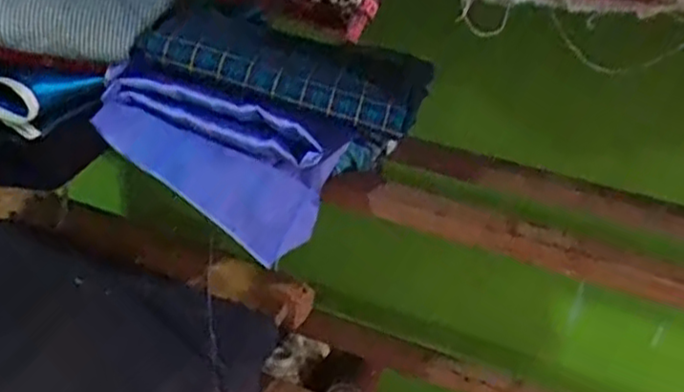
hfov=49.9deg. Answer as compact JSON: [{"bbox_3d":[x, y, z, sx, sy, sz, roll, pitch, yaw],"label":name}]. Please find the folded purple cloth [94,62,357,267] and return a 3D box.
[{"bbox_3d":[-0.108,-0.036,0.567,0.203,0.117,0.040,22,-4,4],"label":"folded purple cloth"}]

